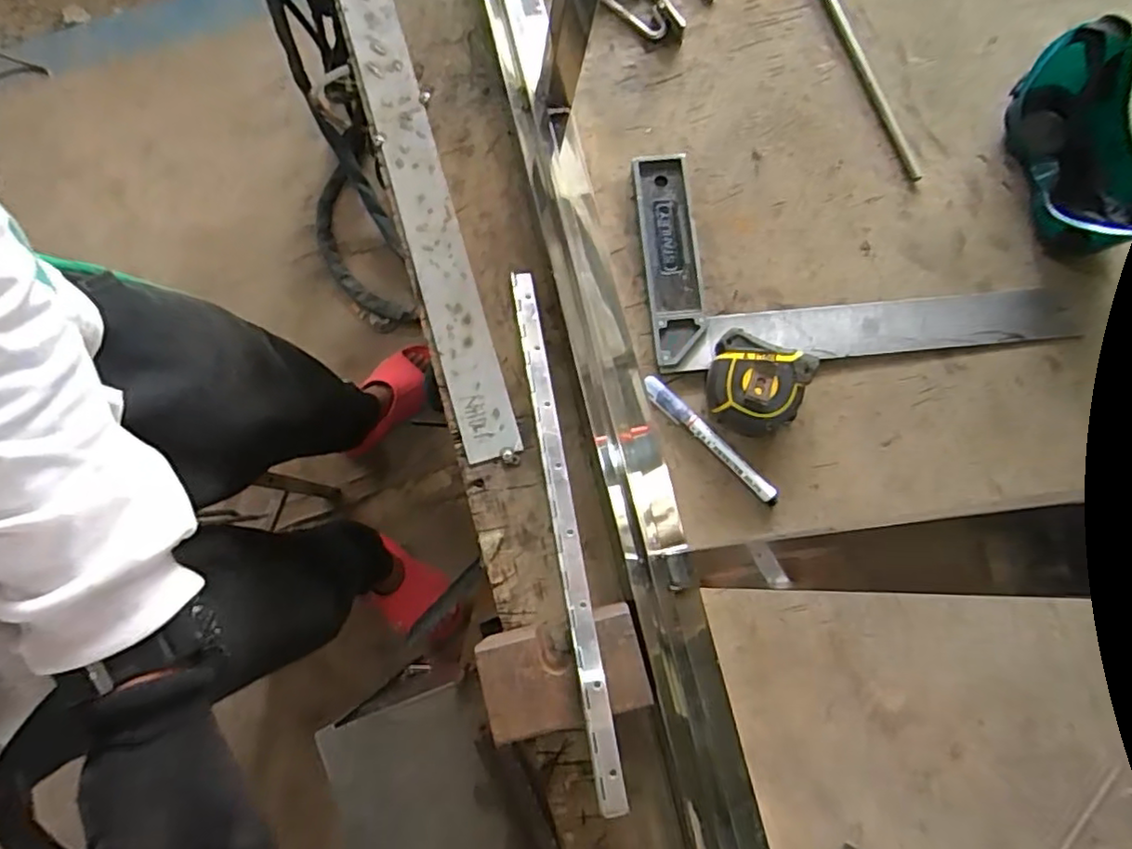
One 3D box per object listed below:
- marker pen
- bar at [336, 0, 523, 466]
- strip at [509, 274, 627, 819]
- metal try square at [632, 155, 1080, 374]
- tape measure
[{"bbox_3d":[0.112,0.012,0.503,0.135,0.012,0.014,44,82,8],"label":"marker pen"},{"bbox_3d":[-0.157,-0.301,0.566,0.050,0.008,0.674,-17,79,-3],"label":"bar"},{"bbox_3d":[-0.005,0.052,0.454,0.017,0.011,0.387,-10,65,-2],"label":"strip"},{"bbox_3d":[0.237,-0.147,0.535,0.342,0.010,0.186,-5,78,-1],"label":"metal try square"},{"bbox_3d":[0.145,-0.031,0.497,0.075,0.038,0.068,22,79,5],"label":"tape measure"}]

